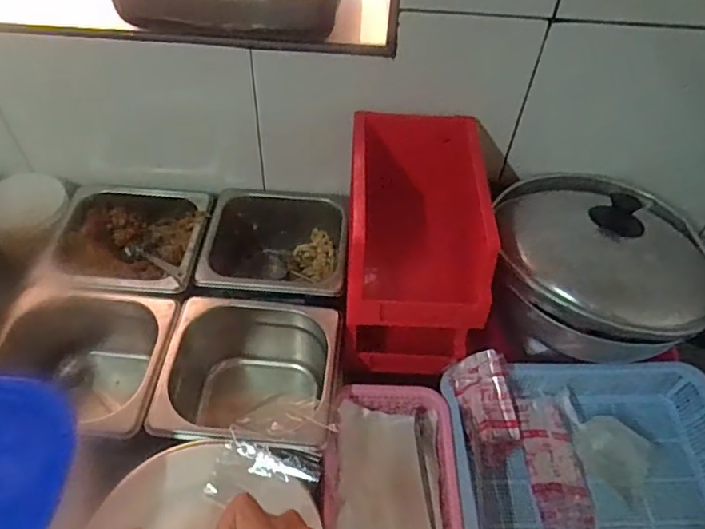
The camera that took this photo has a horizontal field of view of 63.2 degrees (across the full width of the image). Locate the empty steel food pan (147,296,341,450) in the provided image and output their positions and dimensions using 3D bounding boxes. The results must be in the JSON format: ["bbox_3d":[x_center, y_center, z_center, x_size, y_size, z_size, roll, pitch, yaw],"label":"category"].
[{"bbox_3d":[-0.105,0.131,0.615,0.169,0.129,0.165,5,51,0],"label":"empty steel food pan"}]

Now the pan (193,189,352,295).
[{"bbox_3d":[-0.099,-0.018,0.722,0.148,0.102,0.169,5,51,0],"label":"pan"}]

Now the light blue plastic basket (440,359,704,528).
[{"bbox_3d":[0.247,0.211,0.591,0.294,0.068,0.221,0,51,-4],"label":"light blue plastic basket"}]

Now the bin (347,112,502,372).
[{"bbox_3d":[0.063,-0.027,0.626,0.131,0.183,0.223,3,51,-2],"label":"bin"}]

